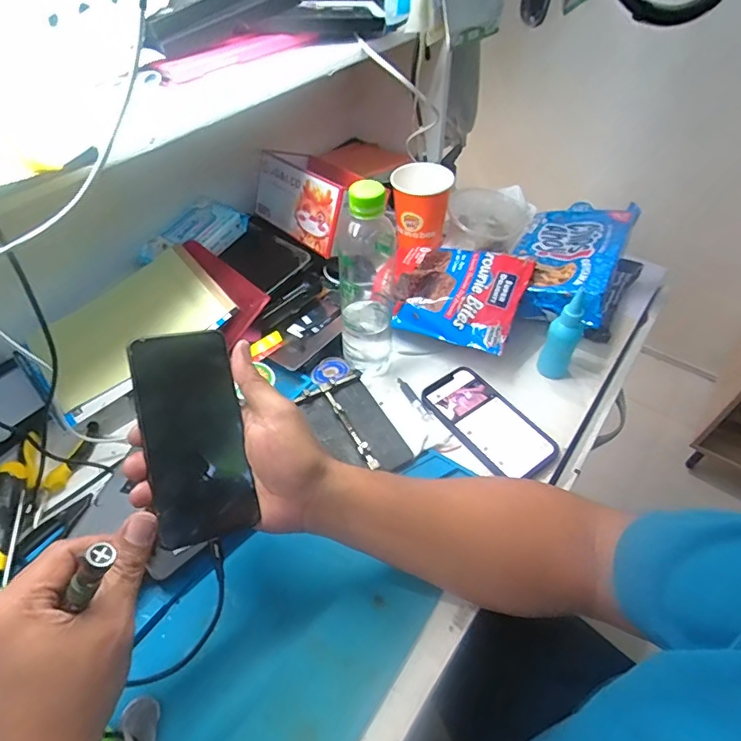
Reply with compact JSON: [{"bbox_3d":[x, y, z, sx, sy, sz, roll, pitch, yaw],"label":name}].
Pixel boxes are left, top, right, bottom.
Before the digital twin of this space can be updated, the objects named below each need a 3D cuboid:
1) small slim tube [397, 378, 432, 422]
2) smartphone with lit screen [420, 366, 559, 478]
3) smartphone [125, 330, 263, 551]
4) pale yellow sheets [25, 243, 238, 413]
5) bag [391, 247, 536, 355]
[{"bbox_3d":[0.050,0.033,0.552,0.010,0.009,0.067,-21,52,-17],"label":"small slim tube"},{"bbox_3d":[0.128,0.054,0.521,0.075,0.014,0.144,-29,55,-23],"label":"smartphone with lit screen"},{"bbox_3d":[-0.133,0.048,0.360,0.070,0.005,0.154,-11,83,-27],"label":"smartphone"},{"bbox_3d":[-0.282,-0.058,0.564,0.208,0.018,0.142,-40,61,-15],"label":"pale yellow sheets"},{"bbox_3d":[0.100,-0.101,0.609,0.179,0.064,0.130,21,52,18],"label":"bag"}]

